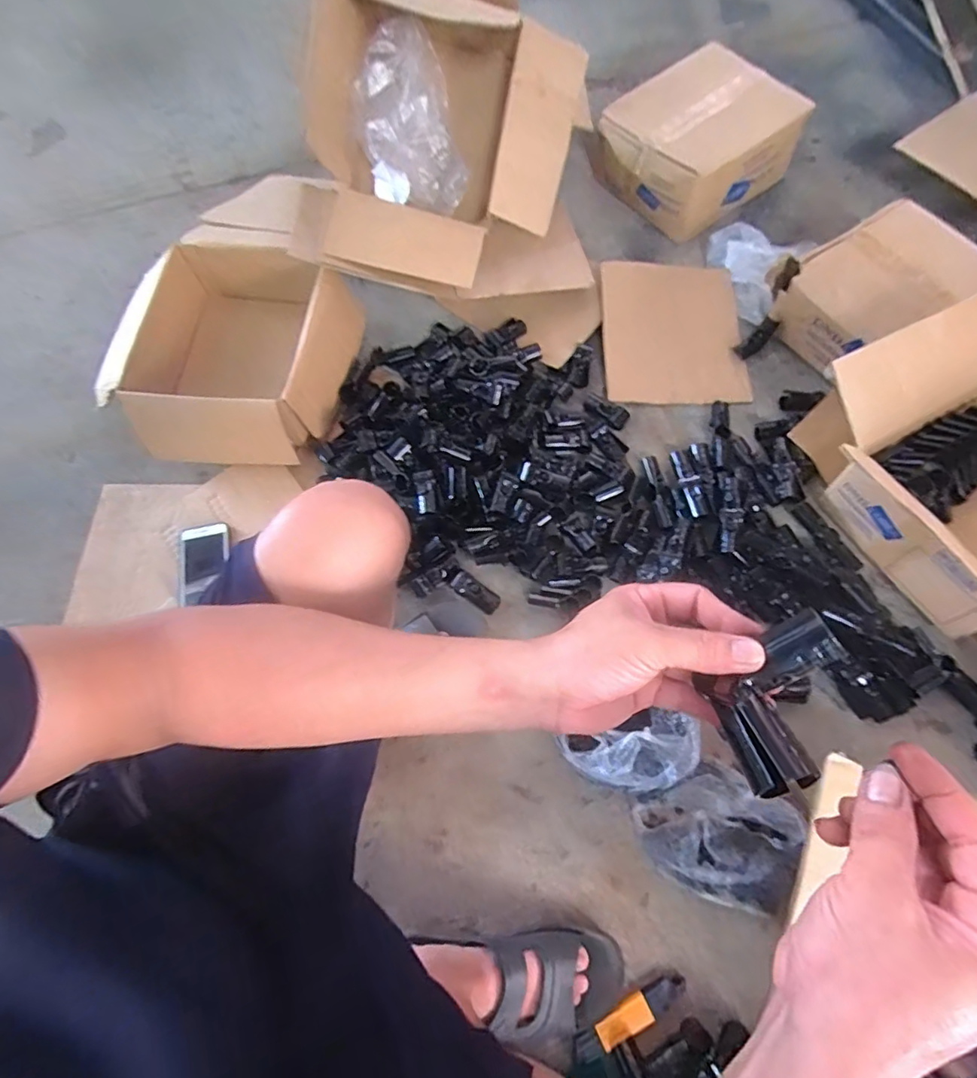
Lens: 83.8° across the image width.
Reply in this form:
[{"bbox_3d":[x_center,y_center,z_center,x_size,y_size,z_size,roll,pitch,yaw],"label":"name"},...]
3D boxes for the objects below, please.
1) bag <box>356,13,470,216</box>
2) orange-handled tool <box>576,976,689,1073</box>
[{"bbox_3d":[-0.135,-0.698,0.926,0.168,0.200,0.198,-18,70,-8],"label":"bag"},{"bbox_3d":[0.167,0.559,0.636,0.144,0.015,0.030,-28,70,-9],"label":"orange-handled tool"}]

